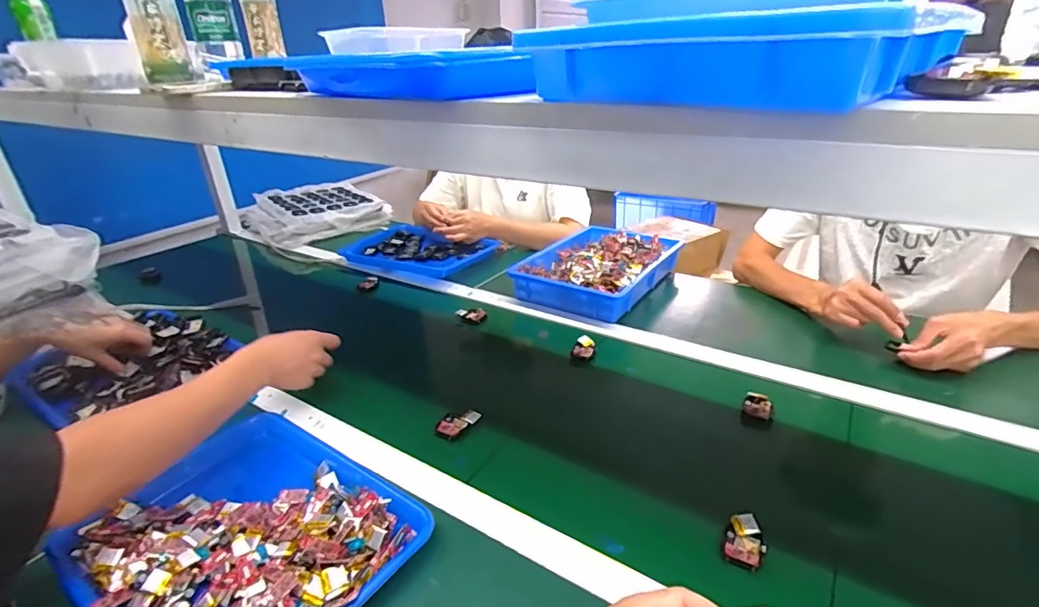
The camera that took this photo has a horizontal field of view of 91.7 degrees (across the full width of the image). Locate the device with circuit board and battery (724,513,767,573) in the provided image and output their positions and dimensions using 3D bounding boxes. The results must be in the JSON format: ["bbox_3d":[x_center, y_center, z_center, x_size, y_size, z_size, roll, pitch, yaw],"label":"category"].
[{"bbox_3d":[0.225,0.238,0.503,0.034,0.022,0.052,12,30,26],"label":"device with circuit board and battery"}]

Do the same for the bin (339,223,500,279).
[{"bbox_3d":[-0.237,-0.128,1.195,0.329,0.035,0.217,12,30,26],"label":"bin"}]

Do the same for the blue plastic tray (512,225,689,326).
[{"bbox_3d":[0.167,-0.074,1.084,0.263,0.073,0.352,15,32,31],"label":"blue plastic tray"}]

